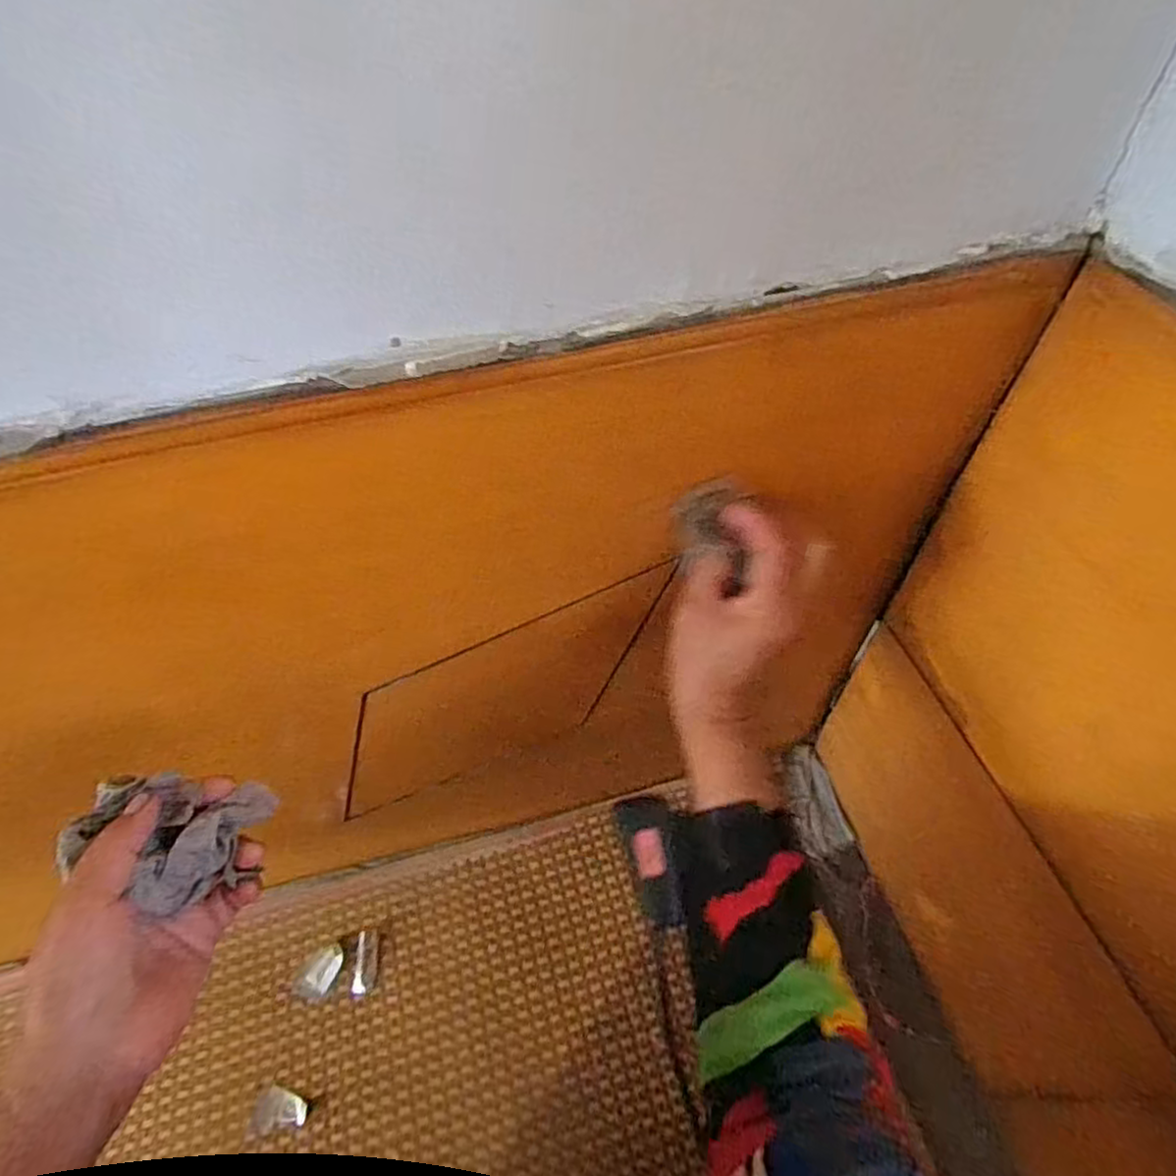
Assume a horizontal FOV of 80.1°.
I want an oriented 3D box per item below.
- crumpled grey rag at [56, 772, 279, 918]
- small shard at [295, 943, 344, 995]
[{"bbox_3d":[-0.210,0.120,0.352,0.064,0.045,0.065,12,56,10],"label":"crumpled grey rag"},{"bbox_3d":[-0.257,0.369,0.674,0.030,0.008,0.050,24,59,18],"label":"small shard"}]

